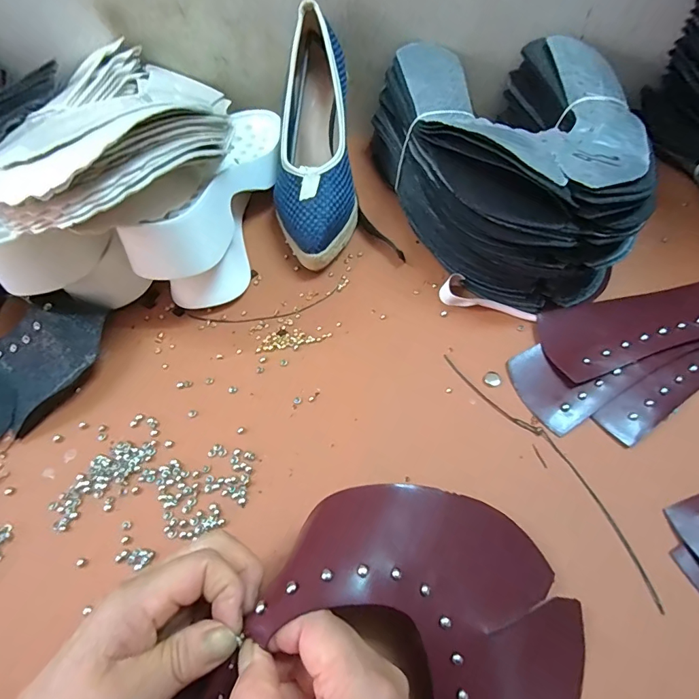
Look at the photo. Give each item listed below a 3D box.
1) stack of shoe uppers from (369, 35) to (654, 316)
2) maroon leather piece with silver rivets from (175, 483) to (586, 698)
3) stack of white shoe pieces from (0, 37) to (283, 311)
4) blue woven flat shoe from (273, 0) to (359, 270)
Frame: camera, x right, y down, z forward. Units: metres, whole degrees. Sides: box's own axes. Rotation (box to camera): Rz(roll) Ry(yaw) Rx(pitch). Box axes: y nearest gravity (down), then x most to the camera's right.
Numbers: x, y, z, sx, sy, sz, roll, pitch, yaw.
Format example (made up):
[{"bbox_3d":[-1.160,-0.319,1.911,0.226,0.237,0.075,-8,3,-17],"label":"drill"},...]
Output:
[{"bbox_3d":[0.154,-0.187,0.397,0.211,0.113,0.291,-14,57,-6],"label":"stack of shoe uppers"},{"bbox_3d":[0.002,0.182,0.192,0.157,0.074,0.273,38,68,24],"label":"maroon leather piece with silver rivets"},{"bbox_3d":[-0.174,-0.161,0.386,0.178,0.143,0.270,2,57,4],"label":"stack of white shoe pieces"},{"bbox_3d":[-0.036,-0.194,0.403,0.079,0.071,0.237,-2,78,3],"label":"blue woven flat shoe"}]

